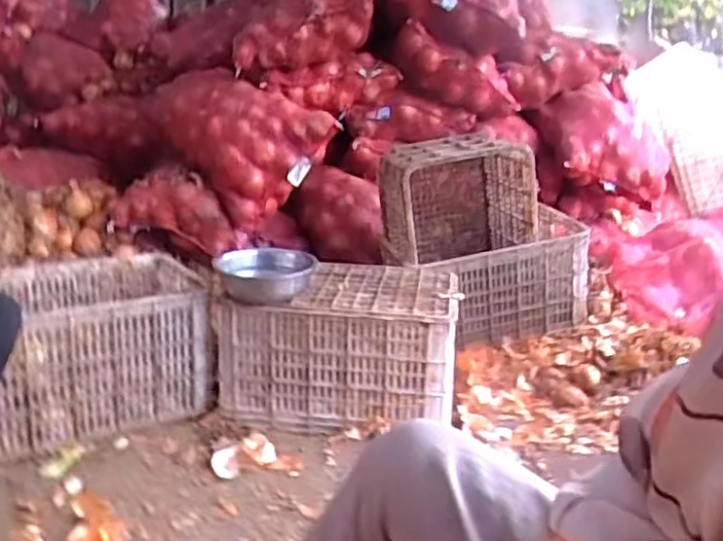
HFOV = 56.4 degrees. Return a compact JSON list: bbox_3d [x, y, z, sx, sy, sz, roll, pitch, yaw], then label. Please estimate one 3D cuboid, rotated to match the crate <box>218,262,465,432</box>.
[{"bbox_3d":[-0.038,0.166,1.515,0.505,0.295,0.251,6,19,11],"label":"crate"}]

